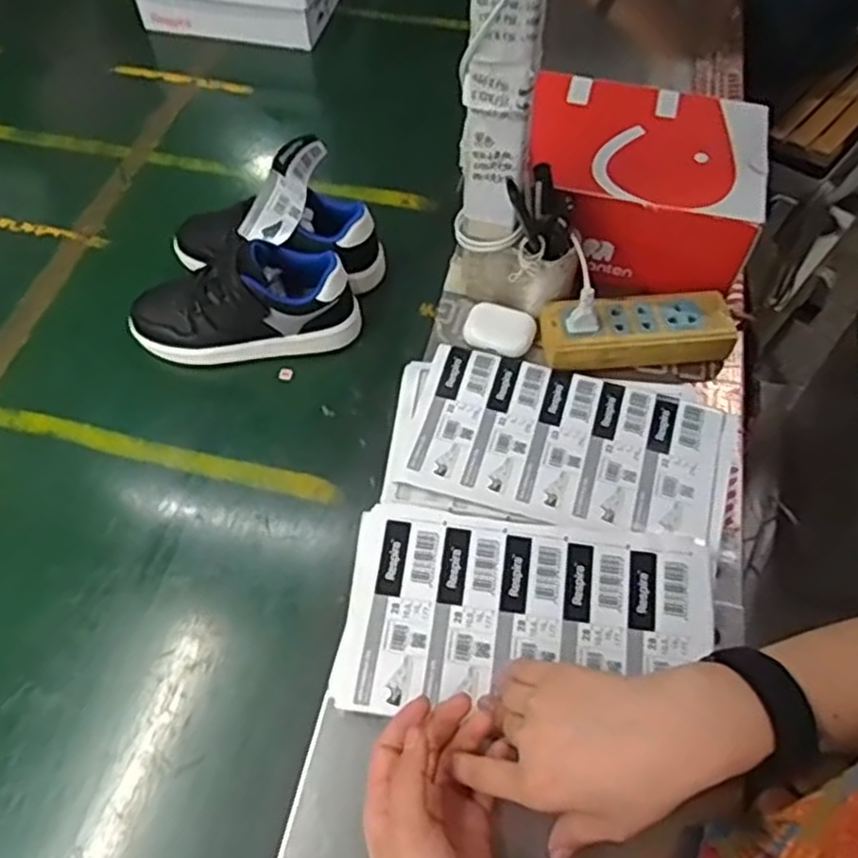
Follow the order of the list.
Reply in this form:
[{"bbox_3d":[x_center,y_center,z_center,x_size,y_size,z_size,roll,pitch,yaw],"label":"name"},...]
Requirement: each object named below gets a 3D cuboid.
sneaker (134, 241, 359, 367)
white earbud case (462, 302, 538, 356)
[{"bbox_3d":[-0.162,-0.113,0.642,0.200,0.083,0.074,-4,56,-4],"label":"sneaker"},{"bbox_3d":[0.062,-0.088,0.629,0.059,0.017,0.044,23,58,14],"label":"white earbud case"}]

